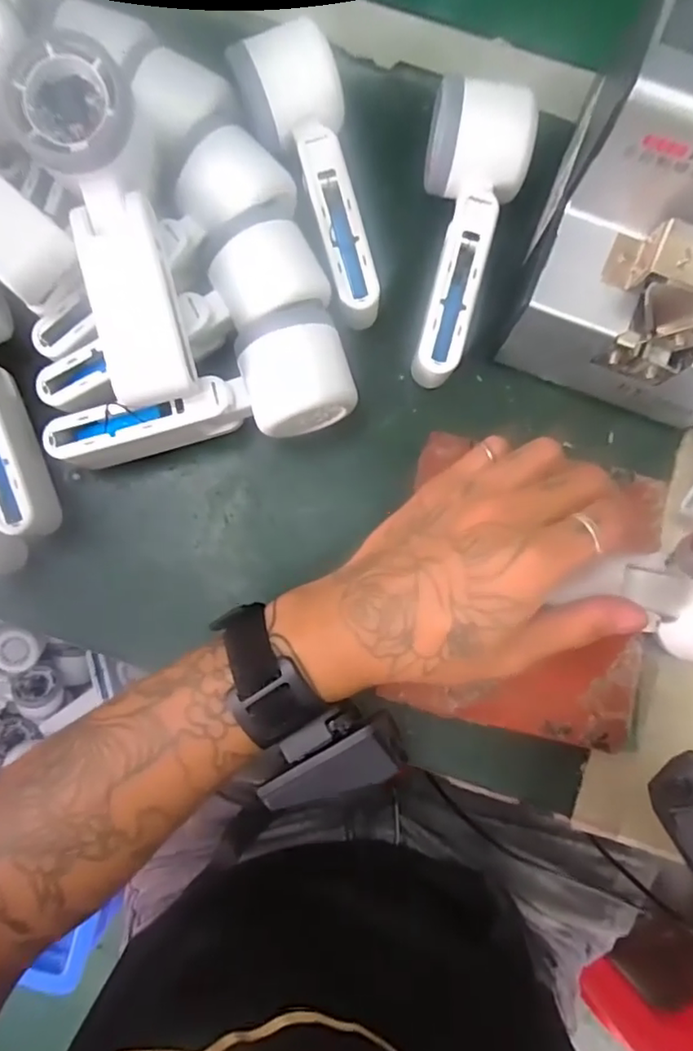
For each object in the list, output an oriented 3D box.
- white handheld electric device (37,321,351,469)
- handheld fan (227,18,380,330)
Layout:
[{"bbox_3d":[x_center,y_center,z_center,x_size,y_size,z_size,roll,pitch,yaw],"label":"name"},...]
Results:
[{"bbox_3d":[-0.079,-0.072,0.335,0.164,0.053,0.060,-10,84,-2],"label":"white handheld electric device"},{"bbox_3d":[-0.018,-0.191,0.338,0.057,0.053,0.151,-14,84,-2],"label":"handheld fan"}]

